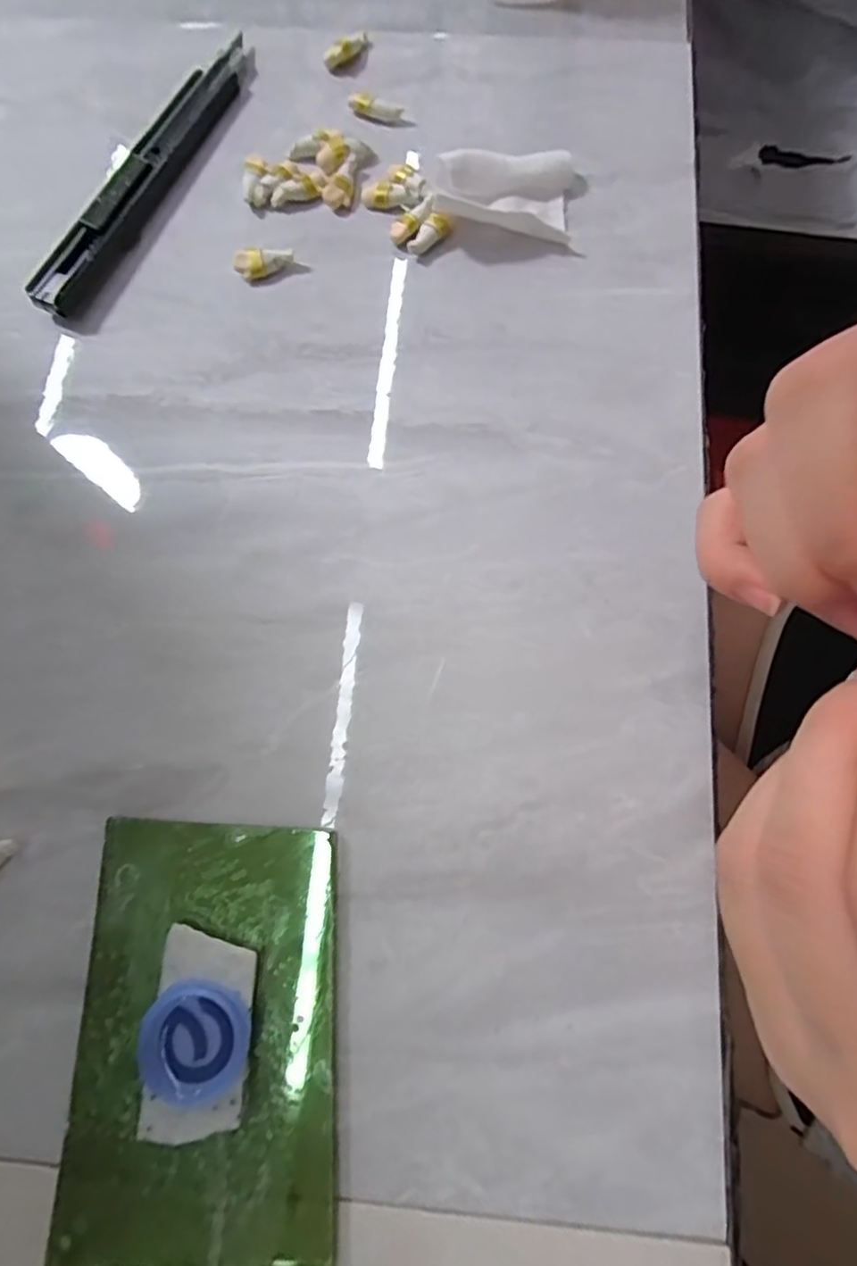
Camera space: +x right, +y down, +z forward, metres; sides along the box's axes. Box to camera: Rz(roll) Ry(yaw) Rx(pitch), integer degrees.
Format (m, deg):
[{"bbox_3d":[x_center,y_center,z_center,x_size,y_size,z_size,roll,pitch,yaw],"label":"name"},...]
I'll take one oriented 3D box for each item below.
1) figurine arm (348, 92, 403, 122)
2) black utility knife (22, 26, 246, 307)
[{"bbox_3d":[-0.021,-0.203,0.225,0.021,0.006,0.007,13,77,4],"label":"figurine arm"},{"bbox_3d":[-0.104,-0.172,0.215,0.016,0.013,0.133,24,78,6],"label":"black utility knife"}]

